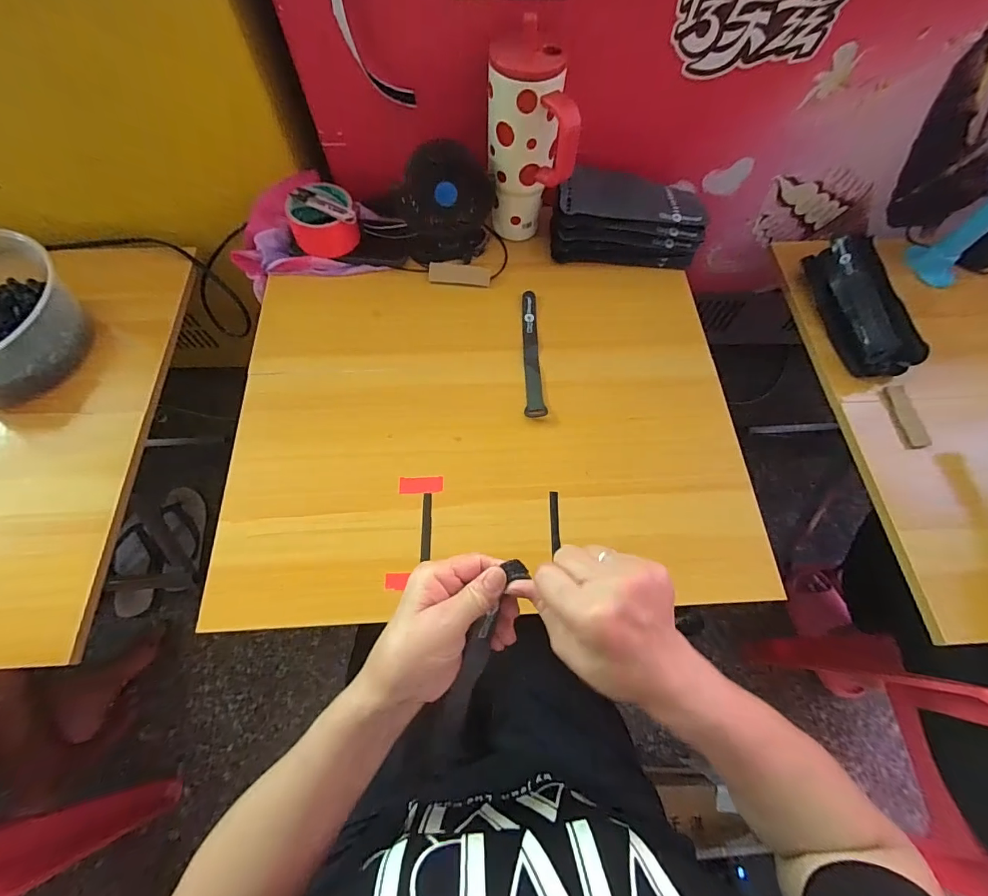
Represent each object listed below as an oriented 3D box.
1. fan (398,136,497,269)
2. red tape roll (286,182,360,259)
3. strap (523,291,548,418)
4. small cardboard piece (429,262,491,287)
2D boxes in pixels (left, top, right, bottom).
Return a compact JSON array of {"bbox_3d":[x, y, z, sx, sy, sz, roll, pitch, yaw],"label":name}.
[{"bbox_3d":[-0.060,-0.320,0.569,0.121,0.126,0.068,-1,66,-2],"label":"fan"},{"bbox_3d":[-0.231,-0.312,0.581,0.087,0.044,0.083,-15,67,-8],"label":"red tape roll"},{"bbox_3d":[0.048,-0.125,0.554,0.025,0.009,0.191,-2,66,-2],"label":"strap"},{"bbox_3d":[-0.048,-0.244,0.603,0.085,0.004,0.036,2,69,-6],"label":"small cardboard piece"}]

